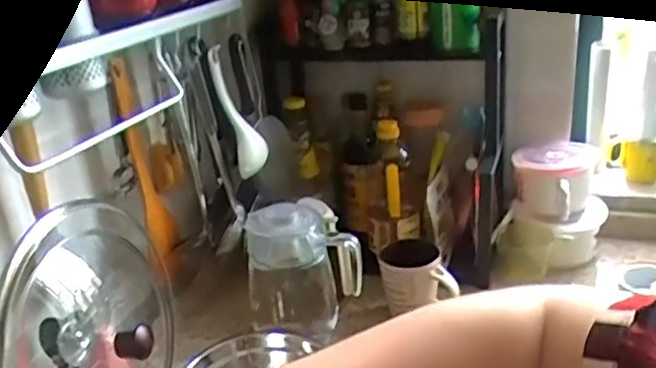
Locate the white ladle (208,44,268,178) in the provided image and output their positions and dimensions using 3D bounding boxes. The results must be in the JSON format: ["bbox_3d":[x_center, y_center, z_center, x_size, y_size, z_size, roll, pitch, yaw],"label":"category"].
[{"bbox_3d":[-0.130,-0.100,0.913,0.039,0.181,0.041,-13,15,35],"label":"white ladle"}]

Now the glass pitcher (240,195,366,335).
[{"bbox_3d":[-0.035,0.122,0.952,0.158,0.202,0.130,-7,29,-2],"label":"glass pitcher"}]

